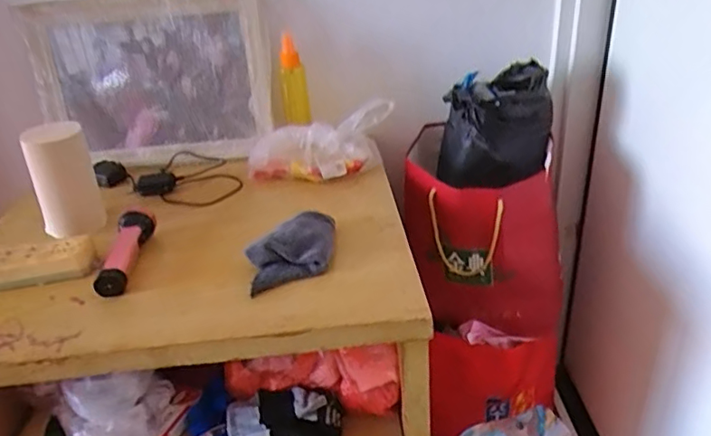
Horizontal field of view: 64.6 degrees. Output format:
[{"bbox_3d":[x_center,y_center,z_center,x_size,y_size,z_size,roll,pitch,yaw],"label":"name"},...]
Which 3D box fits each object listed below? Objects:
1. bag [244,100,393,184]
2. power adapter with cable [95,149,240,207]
[{"bbox_3d":[-0.051,-0.103,0.807,0.216,0.077,0.089,-6,30,-1],"label":"bag"},{"bbox_3d":[-0.275,-0.065,0.842,0.232,0.033,0.121,11,34,27],"label":"power adapter with cable"}]

